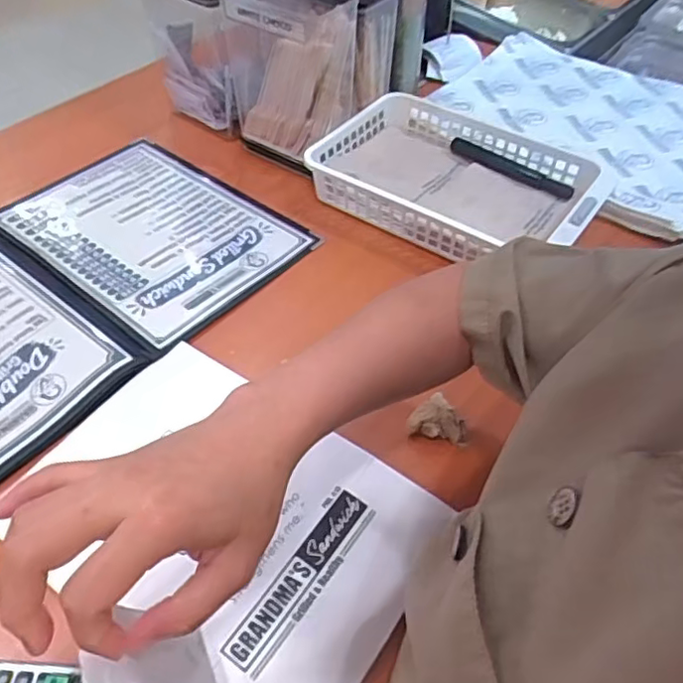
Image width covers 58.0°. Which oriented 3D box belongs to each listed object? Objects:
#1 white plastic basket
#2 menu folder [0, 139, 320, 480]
[{"bbox_3d":[0.135,-0.186,0.697,0.293,0.057,0.215,26,54,21],"label":"white plastic basket"},{"bbox_3d":[-0.312,-0.070,0.621,0.366,0.013,0.467,32,57,25],"label":"menu folder"}]

